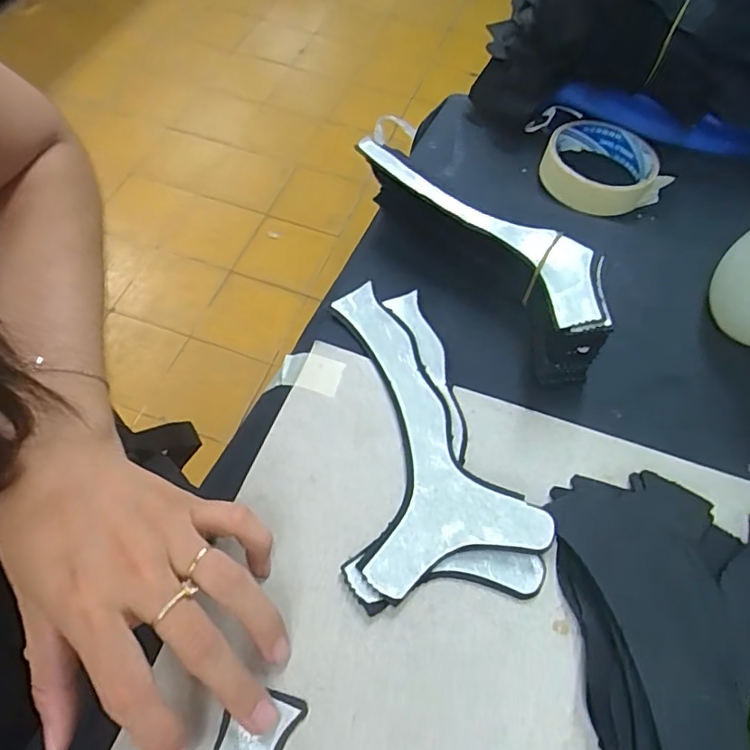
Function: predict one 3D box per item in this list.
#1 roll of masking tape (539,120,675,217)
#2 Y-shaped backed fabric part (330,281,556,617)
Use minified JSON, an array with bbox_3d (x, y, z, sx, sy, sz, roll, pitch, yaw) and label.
[{"bbox_3d":[0.178,-0.167,0.434,0.089,0.024,0.089,1,60,-1],"label":"roll of masking tape"},{"bbox_3d":[0.028,0.027,0.307,0.096,0.010,0.184,-6,60,-5],"label":"Y-shaped backed fabric part"}]

